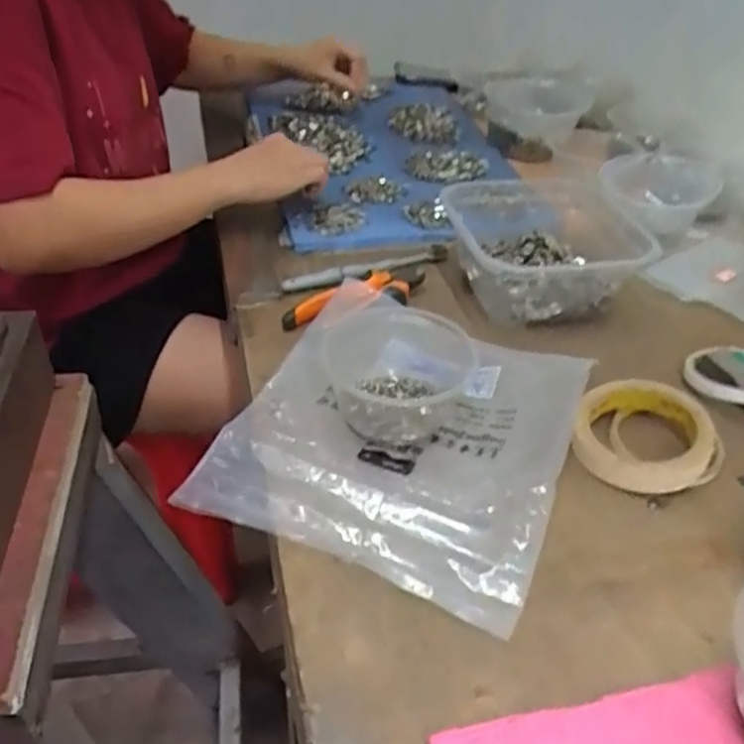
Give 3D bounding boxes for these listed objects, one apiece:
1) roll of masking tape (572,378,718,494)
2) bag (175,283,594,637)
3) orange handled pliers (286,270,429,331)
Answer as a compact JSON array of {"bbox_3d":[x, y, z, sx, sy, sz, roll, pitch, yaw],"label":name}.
[{"bbox_3d":[0.205,0.044,0.545,0.097,0.030,0.097,1,38,-1],"label":"roll of masking tape"},{"bbox_3d":[0.024,0.036,0.546,0.235,0.034,0.261,16,40,17],"label":"bag"},{"bbox_3d":[-0.015,-0.073,0.675,0.142,0.018,0.048,-19,44,-27],"label":"orange handled pliers"}]

